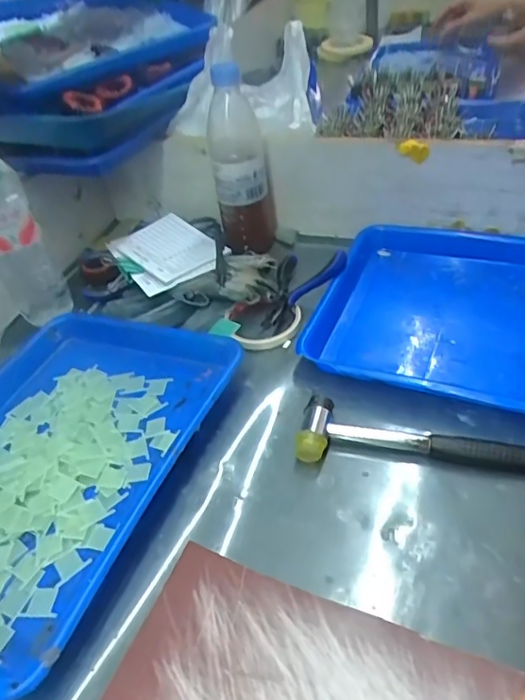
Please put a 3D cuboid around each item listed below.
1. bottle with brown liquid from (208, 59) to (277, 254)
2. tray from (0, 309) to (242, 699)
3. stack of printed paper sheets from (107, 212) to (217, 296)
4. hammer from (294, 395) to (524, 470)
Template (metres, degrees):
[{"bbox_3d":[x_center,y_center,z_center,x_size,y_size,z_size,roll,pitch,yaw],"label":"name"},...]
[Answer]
[{"bbox_3d":[-0.024,-0.209,0.638,0.068,0.213,0.058,-9,43,1],"label":"bottle with brown liquid"},{"bbox_3d":[-0.200,0.086,0.479,0.272,0.032,0.329,10,47,21],"label":"tray"},{"bbox_3d":[-0.122,-0.126,0.677,0.108,0.006,0.148,-29,46,-19],"label":"stack of printed paper sheets"},{"bbox_3d":[0.151,0.076,0.449,0.240,0.027,0.054,2,44,13],"label":"hammer"}]

